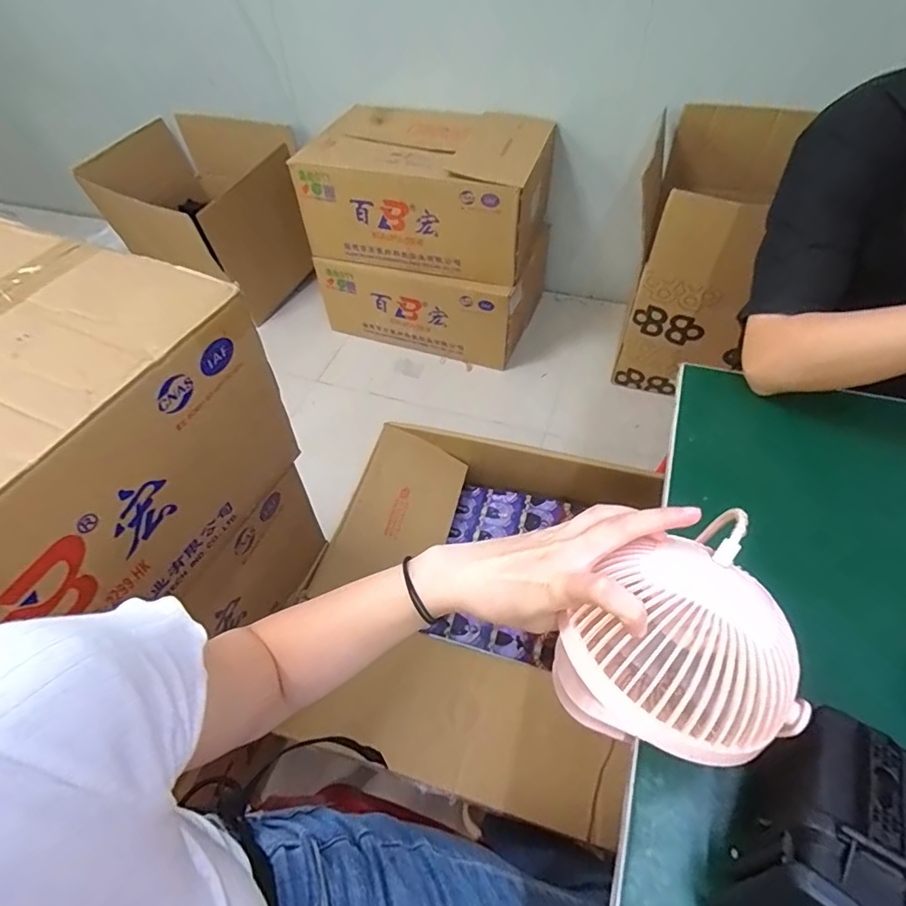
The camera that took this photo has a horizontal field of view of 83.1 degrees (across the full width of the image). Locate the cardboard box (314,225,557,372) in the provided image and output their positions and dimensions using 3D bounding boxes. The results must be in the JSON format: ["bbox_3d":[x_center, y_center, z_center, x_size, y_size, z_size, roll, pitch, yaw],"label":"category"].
[{"bbox_3d":[-0.063,-0.585,1.773,0.673,0.278,0.444,19,55,17],"label":"cardboard box"}]

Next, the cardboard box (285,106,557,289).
[{"bbox_3d":[-0.080,-0.812,1.575,0.700,0.300,0.423,17,54,16],"label":"cardboard box"}]

